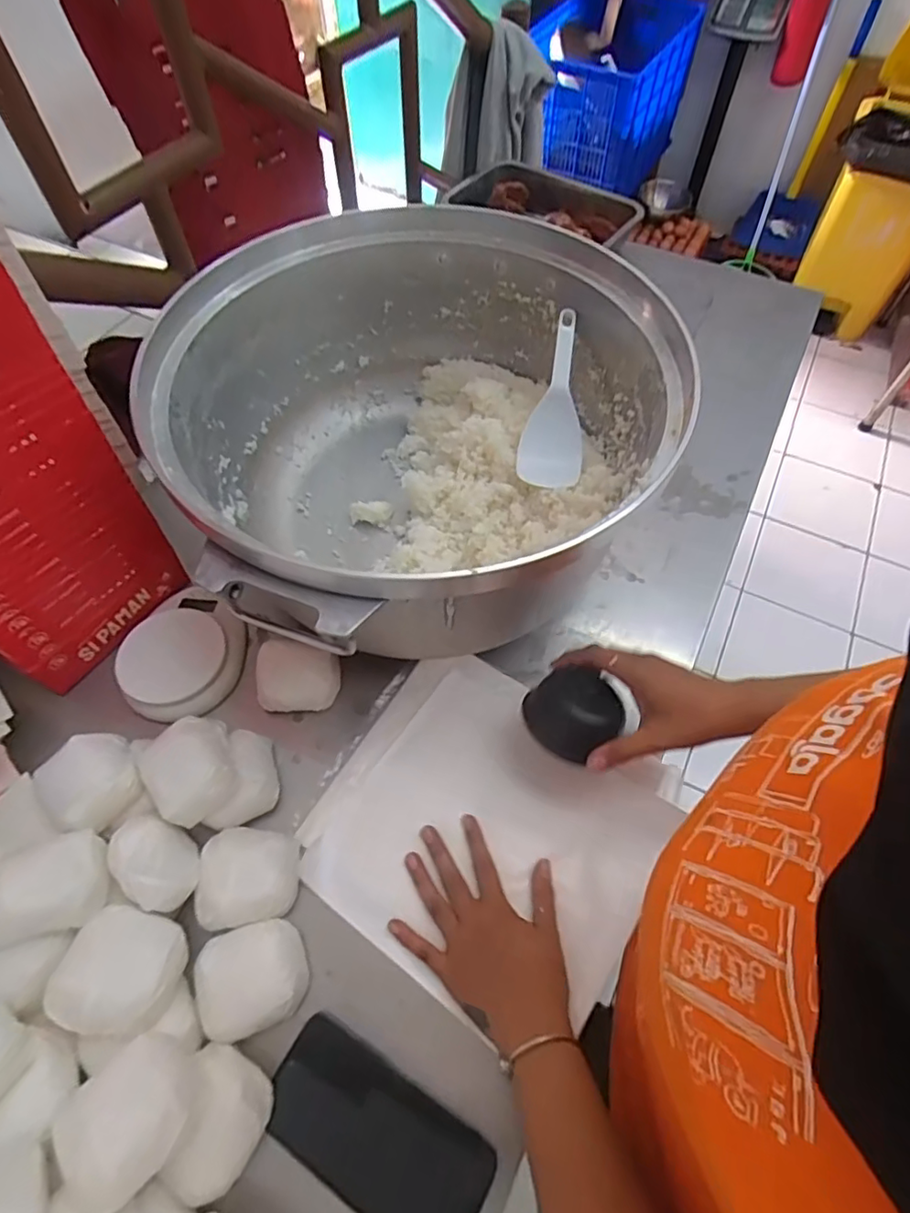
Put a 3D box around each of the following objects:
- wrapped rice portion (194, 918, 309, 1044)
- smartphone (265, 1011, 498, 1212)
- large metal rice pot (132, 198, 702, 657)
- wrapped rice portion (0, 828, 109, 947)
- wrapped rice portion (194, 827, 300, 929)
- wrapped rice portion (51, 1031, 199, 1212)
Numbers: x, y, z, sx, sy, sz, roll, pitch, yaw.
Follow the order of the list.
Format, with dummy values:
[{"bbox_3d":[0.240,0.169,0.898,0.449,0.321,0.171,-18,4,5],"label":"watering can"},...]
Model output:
[{"bbox_3d":[-0.161,0.295,0.457,0.079,0.044,0.073,-13,58,-7],"label":"wrapped rice portion"},{"bbox_3d":[-0.060,0.393,0.426,0.169,0.011,0.079,26,61,17],"label":"smartphone"},{"bbox_3d":[-0.040,-0.165,0.587,0.440,0.228,0.469,-1,57,1],"label":"large metal rice pot"},{"bbox_3d":[-0.316,0.211,0.443,0.068,0.043,0.075,-13,58,-8],"label":"wrapped rice portion"},{"bbox_3d":[-0.178,0.231,0.499,0.079,0.038,0.080,-5,57,-2],"label":"wrapped rice portion"},{"bbox_3d":[-0.218,0.346,0.390,0.078,0.048,0.073,-1,57,1],"label":"wrapped rice portion"}]

